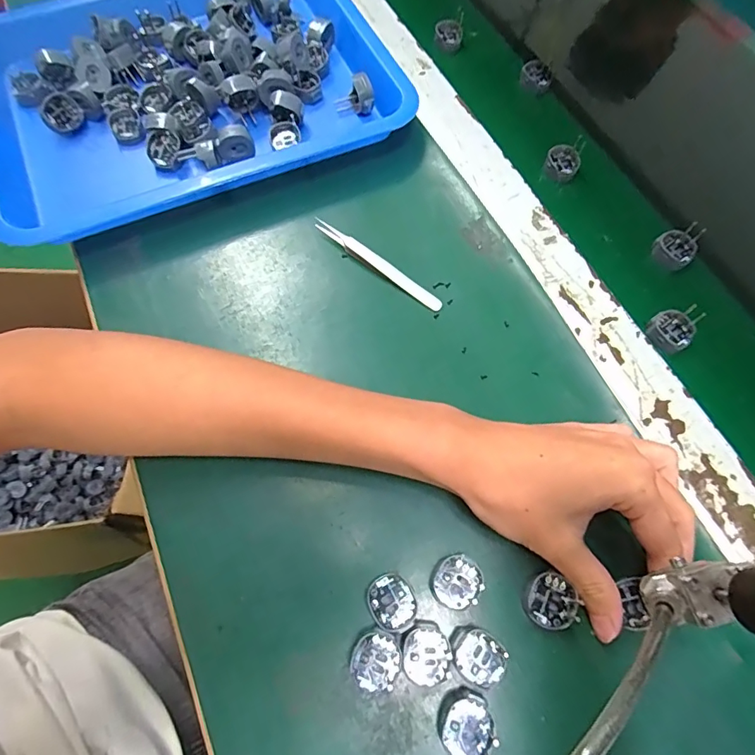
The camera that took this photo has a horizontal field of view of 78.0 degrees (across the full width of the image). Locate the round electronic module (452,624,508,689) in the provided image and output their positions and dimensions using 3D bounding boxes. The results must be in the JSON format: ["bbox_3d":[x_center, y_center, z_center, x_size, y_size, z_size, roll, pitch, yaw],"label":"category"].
[{"bbox_3d":[0.052,0.145,0.242,0.024,0.005,0.030,-37,71,-15],"label":"round electronic module"}]

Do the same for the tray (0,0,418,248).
[{"bbox_3d":[-0.163,-0.245,0.382,0.326,0.054,0.251,-23,69,-10],"label":"tray"}]

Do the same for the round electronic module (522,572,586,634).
[{"bbox_3d":[0.092,0.122,0.254,0.026,0.010,0.028,0,66,0],"label":"round electronic module"}]

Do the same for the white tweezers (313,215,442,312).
[{"bbox_3d":[-0.001,-0.084,0.339,0.114,0.012,0.010,36,71,14],"label":"white tweezers"}]

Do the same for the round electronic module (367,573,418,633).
[{"bbox_3d":[0.008,0.121,0.250,0.024,0.004,0.028,-23,68,-10],"label":"round electronic module"}]

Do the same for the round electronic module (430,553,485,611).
[{"bbox_3d":[0.043,0.112,0.256,0.028,0.010,0.026,0,66,0],"label":"round electronic module"}]

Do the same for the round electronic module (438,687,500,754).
[{"bbox_3d":[0.044,0.174,0.232,0.026,0.005,0.031,-13,67,-6],"label":"round electronic module"}]

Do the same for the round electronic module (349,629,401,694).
[{"bbox_3d":[-0.001,0.147,0.241,0.026,0.006,0.027,0,66,0],"label":"round electronic module"}]

